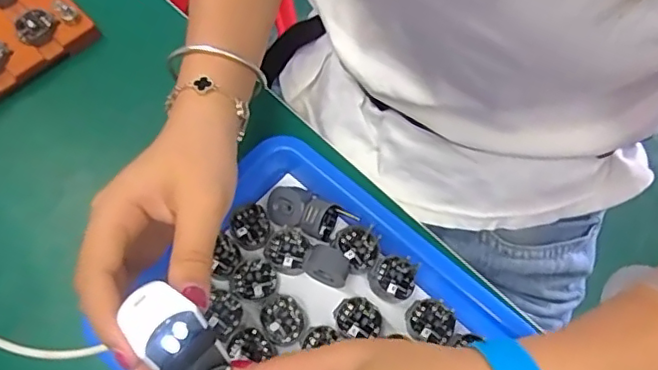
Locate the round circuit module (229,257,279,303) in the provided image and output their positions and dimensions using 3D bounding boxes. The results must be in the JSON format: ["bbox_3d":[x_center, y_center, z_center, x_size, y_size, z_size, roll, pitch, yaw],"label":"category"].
[{"bbox_3d":[-0.045,0.057,0.350,0.025,0.006,0.028,20,68,8],"label":"round circuit module"}]

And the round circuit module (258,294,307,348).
[{"bbox_3d":[-0.028,0.081,0.346,0.026,0.009,0.028,1,68,-2],"label":"round circuit module"}]

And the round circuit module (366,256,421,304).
[{"bbox_3d":[0.038,0.055,0.350,0.027,0.004,0.028,18,63,14],"label":"round circuit module"}]

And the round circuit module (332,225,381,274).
[{"bbox_3d":[0.020,0.041,0.365,0.027,0.018,0.029,0,67,0],"label":"round circuit module"}]

